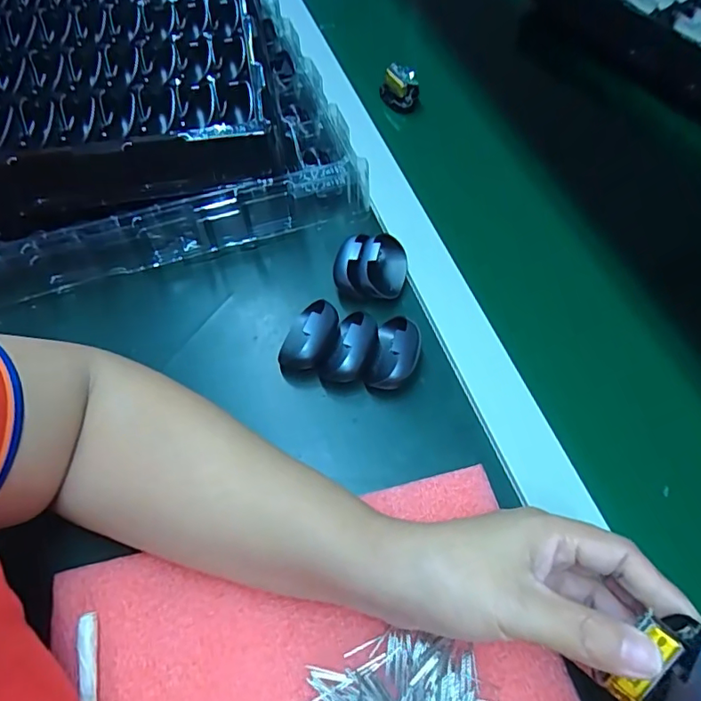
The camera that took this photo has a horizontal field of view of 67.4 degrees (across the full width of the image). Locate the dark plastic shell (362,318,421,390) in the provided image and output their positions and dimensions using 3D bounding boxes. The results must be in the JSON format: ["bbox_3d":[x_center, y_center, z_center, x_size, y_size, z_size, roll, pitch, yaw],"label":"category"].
[{"bbox_3d":[0.032,0.003,0.375,0.032,0.032,0.057,14,58,8],"label":"dark plastic shell"}]

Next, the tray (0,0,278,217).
[{"bbox_3d":[-0.266,-0.318,0.515,0.330,0.061,0.477,-9,58,-6],"label":"tray"}]

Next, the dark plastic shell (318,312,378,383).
[{"bbox_3d":[0.000,0.000,0.377,0.032,0.031,0.054,16,59,10],"label":"dark plastic shell"}]

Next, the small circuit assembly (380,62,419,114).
[{"bbox_3d":[0.052,-0.277,0.557,0.040,0.041,0.025,7,58,4],"label":"small circuit assembly"}]

